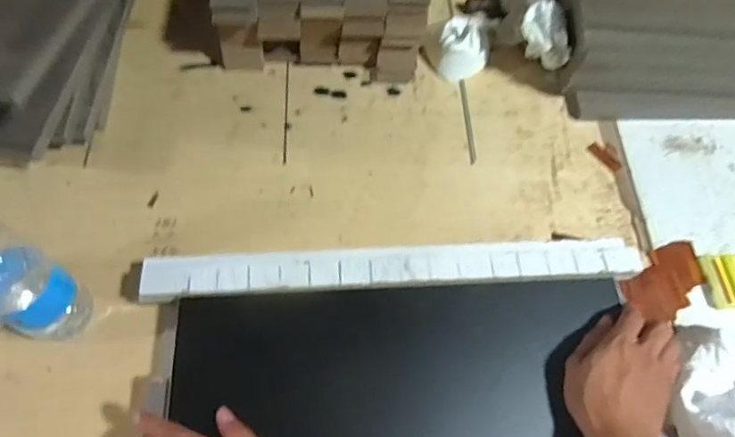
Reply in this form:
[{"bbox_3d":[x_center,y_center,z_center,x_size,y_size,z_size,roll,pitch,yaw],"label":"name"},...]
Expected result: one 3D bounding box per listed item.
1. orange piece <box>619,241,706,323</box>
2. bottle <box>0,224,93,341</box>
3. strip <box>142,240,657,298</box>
[{"bbox_3d":[0.339,0.068,0.574,0.103,0.009,0.061,-35,69,-18],"label":"orange piece"},{"bbox_3d":[-0.309,0.052,0.439,0.064,0.217,0.066,26,66,9],"label":"bottle"},{"bbox_3d":[0.029,0.050,0.521,0.500,0.010,0.039,-2,65,-4],"label":"strip"}]

